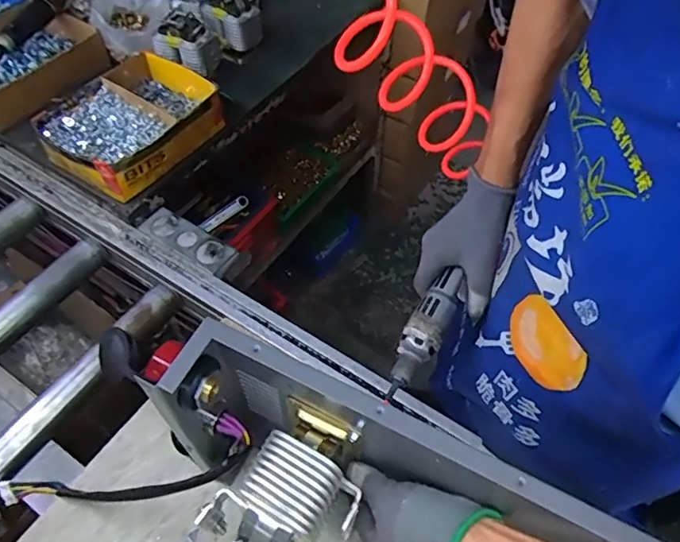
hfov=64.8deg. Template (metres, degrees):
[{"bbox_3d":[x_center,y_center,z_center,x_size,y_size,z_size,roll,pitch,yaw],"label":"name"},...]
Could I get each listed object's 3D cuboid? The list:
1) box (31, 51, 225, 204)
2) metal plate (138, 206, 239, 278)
[{"bbox_3d":[-0.320,-0.246,0.865,0.194,0.067,0.277,29,58,17],"label":"box"},{"bbox_3d":[-0.224,-0.049,0.797,0.153,0.010,0.056,29,58,17],"label":"metal plate"}]

